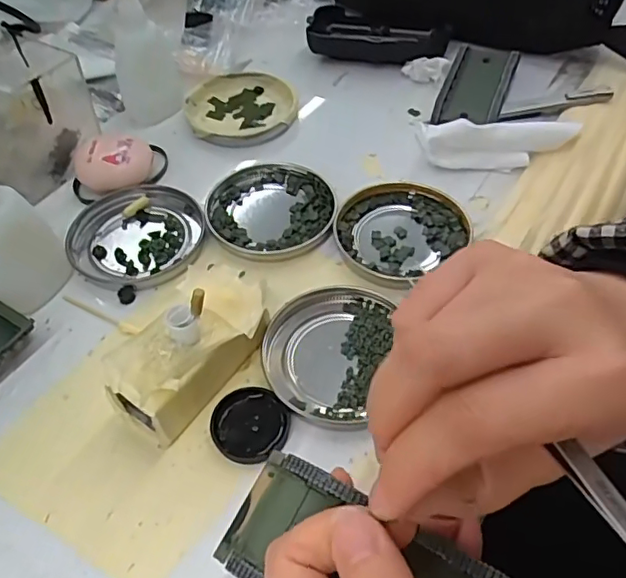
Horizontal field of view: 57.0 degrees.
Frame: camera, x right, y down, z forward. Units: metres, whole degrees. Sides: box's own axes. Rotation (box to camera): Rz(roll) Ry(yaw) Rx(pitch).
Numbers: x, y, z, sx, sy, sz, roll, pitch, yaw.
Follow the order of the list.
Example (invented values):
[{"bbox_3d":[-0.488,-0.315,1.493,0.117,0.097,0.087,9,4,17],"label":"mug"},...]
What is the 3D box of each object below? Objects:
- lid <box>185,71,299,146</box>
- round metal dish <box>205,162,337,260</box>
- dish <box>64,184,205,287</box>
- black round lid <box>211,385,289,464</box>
[{"bbox_3d":[-0.053,-0.134,0.425,0.079,0.013,0.076,-1,52,1],"label":"lid"},{"bbox_3d":[-0.026,-0.051,0.358,0.077,0.008,0.078,-1,52,1],"label":"round metal dish"},{"bbox_3d":[-0.107,-0.035,0.346,0.076,0.010,0.075,-1,52,1],"label":"dish"},{"bbox_3d":[-0.029,0.063,0.268,0.034,0.007,0.035,-1,52,1],"label":"black round lid"}]

